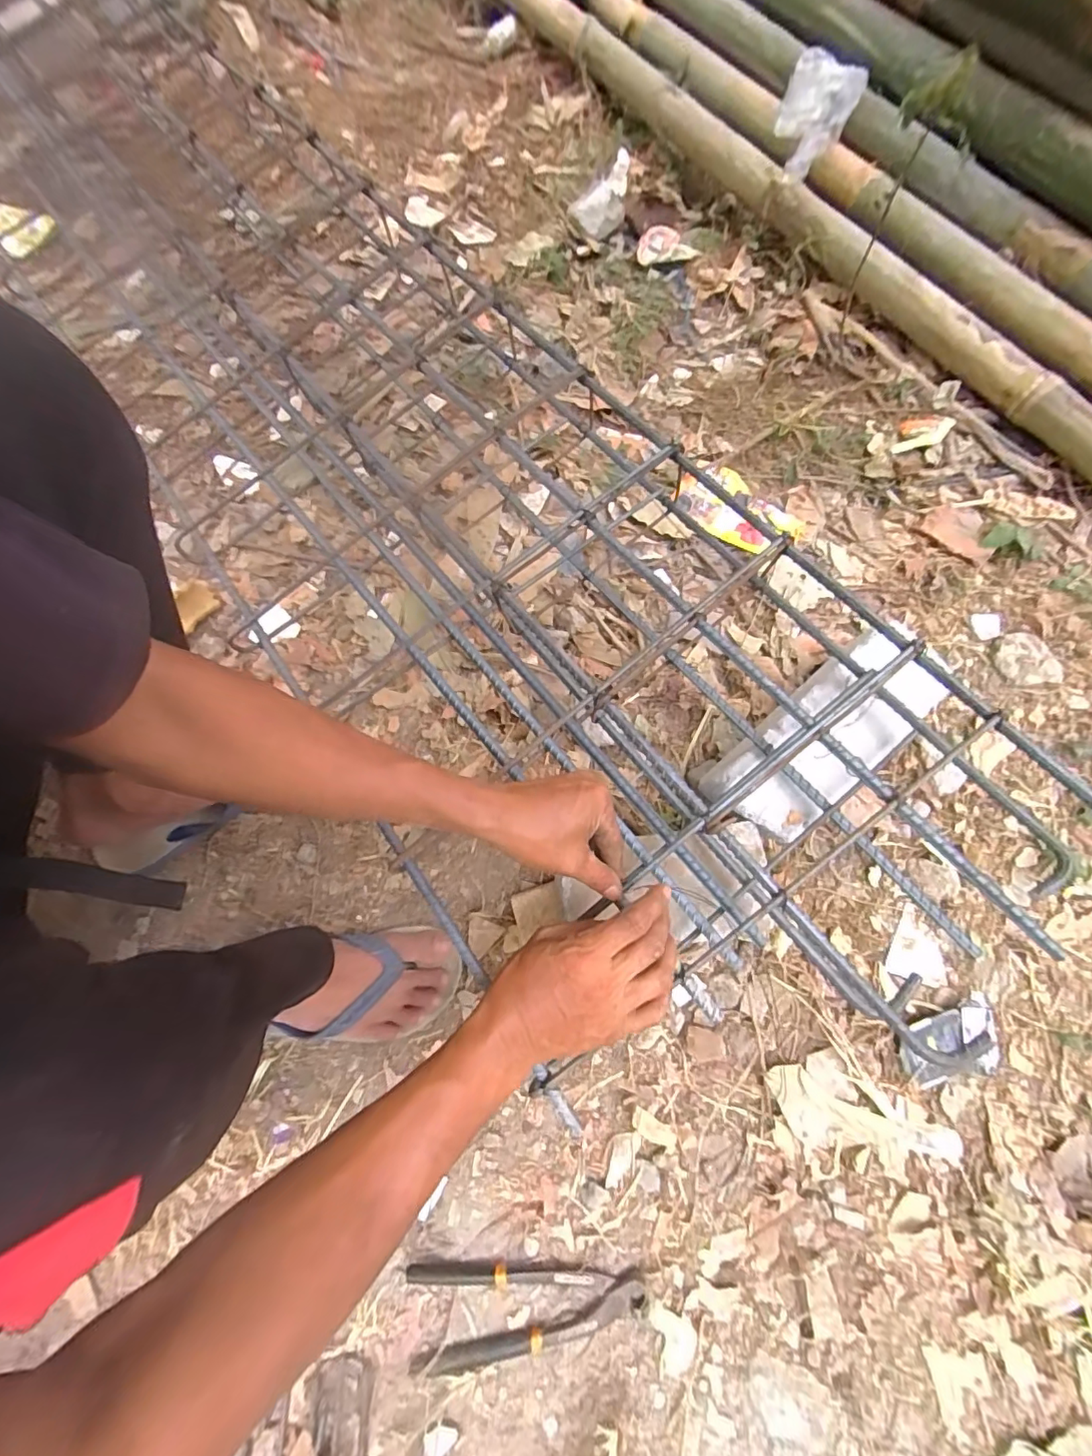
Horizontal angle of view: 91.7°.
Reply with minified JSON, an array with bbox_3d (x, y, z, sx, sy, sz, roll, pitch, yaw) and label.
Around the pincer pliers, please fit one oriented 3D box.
[{"bbox_3d":[-0.017,0.535,0.477,0.211,0.019,0.074,2,73,3],"label":"pincer pliers"}]

